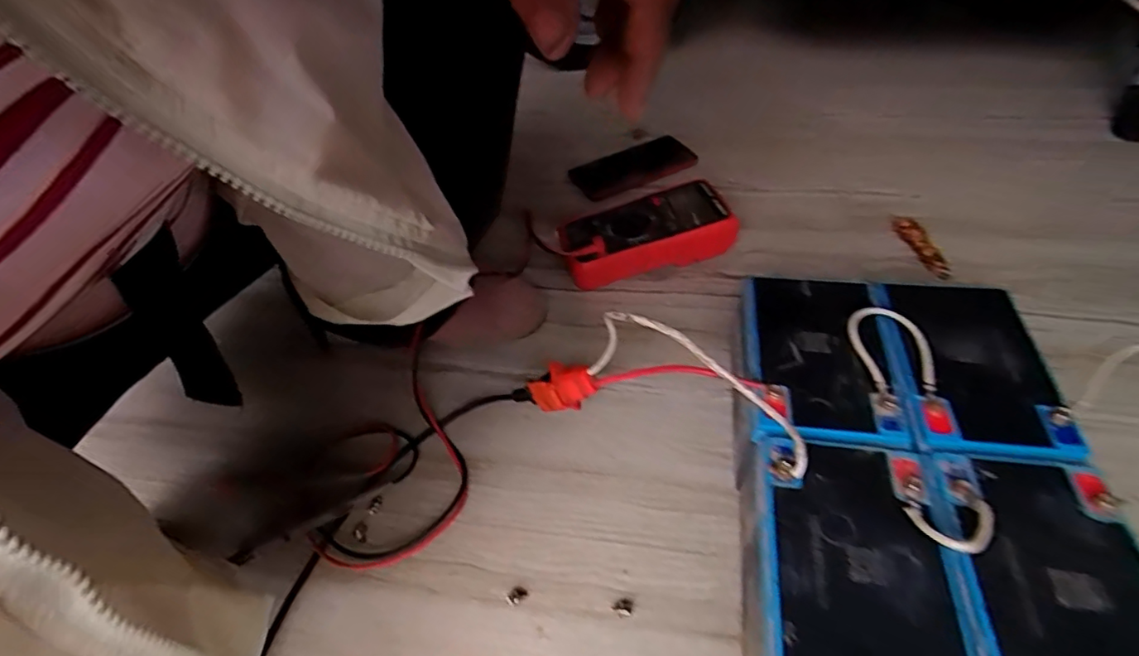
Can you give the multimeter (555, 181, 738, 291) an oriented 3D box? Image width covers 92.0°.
[{"bbox_3d":[0.083,-0.104,0.622,0.185,0.059,0.091,-15,47,-8],"label":"multimeter"}]

